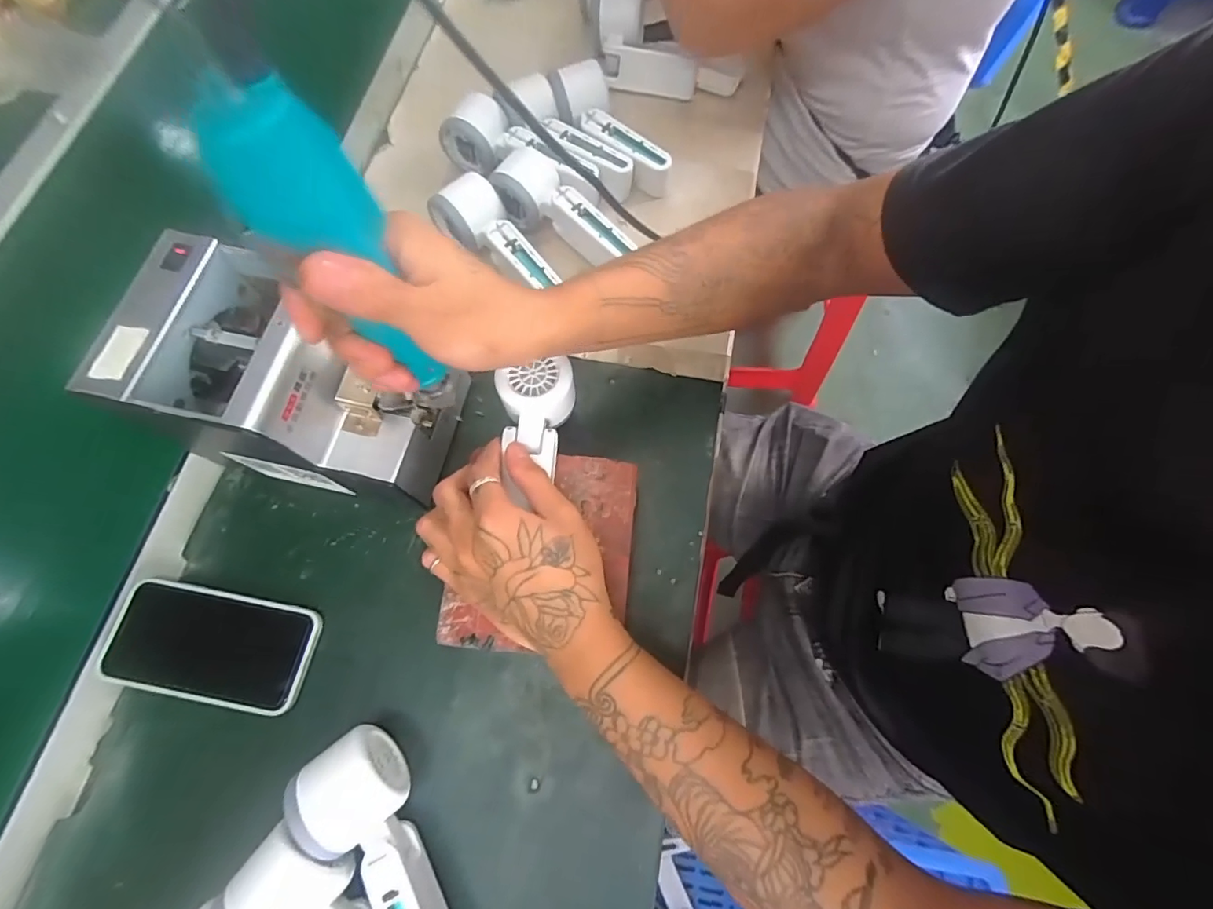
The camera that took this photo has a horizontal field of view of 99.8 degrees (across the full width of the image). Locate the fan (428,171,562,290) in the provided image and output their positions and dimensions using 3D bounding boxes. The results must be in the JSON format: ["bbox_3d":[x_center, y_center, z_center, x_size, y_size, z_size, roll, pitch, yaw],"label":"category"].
[{"bbox_3d":[-0.095,-0.201,0.478,0.145,0.058,0.057,38,76,13],"label":"fan"}]

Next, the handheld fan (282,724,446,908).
[{"bbox_3d":[-0.133,0.257,0.317,0.058,0.056,0.165,-35,74,-12],"label":"handheld fan"}]

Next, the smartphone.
[{"bbox_3d":[-0.293,0.141,0.378,0.147,0.015,0.074,10,72,5],"label":"smartphone"}]

